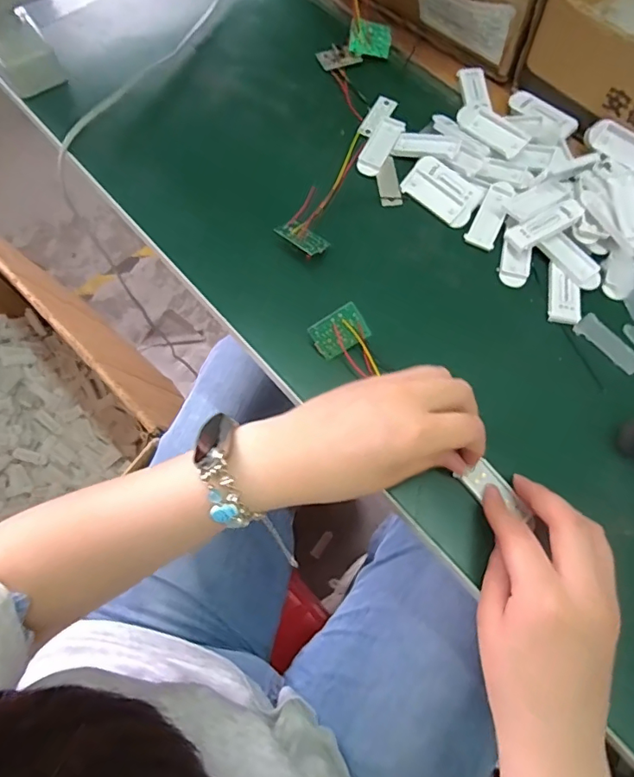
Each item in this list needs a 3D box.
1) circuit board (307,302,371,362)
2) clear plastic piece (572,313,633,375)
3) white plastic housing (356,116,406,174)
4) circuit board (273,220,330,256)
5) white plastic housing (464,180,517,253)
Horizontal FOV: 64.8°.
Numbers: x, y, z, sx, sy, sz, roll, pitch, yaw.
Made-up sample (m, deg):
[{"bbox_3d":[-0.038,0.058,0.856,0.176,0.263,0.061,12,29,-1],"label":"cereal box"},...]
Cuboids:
[{"bbox_3d":[0.015,-0.038,0.336,0.036,0.004,0.026,-31,102,6],"label":"circuit board"},{"bbox_3d":[0.201,-0.031,0.343,0.019,0.004,0.048,-42,76,-12],"label":"clear plastic piece"},{"bbox_3d":[0.052,-0.197,0.403,0.021,0.004,0.061,25,73,9],"label":"white plastic housing"},{"bbox_3d":[-0.010,-0.109,0.362,0.036,0.004,0.021,34,57,-1],"label":"circuit board"},{"bbox_3d":[0.133,-0.132,0.378,0.021,0.010,0.055,26,74,9],"label":"white plastic housing"}]

